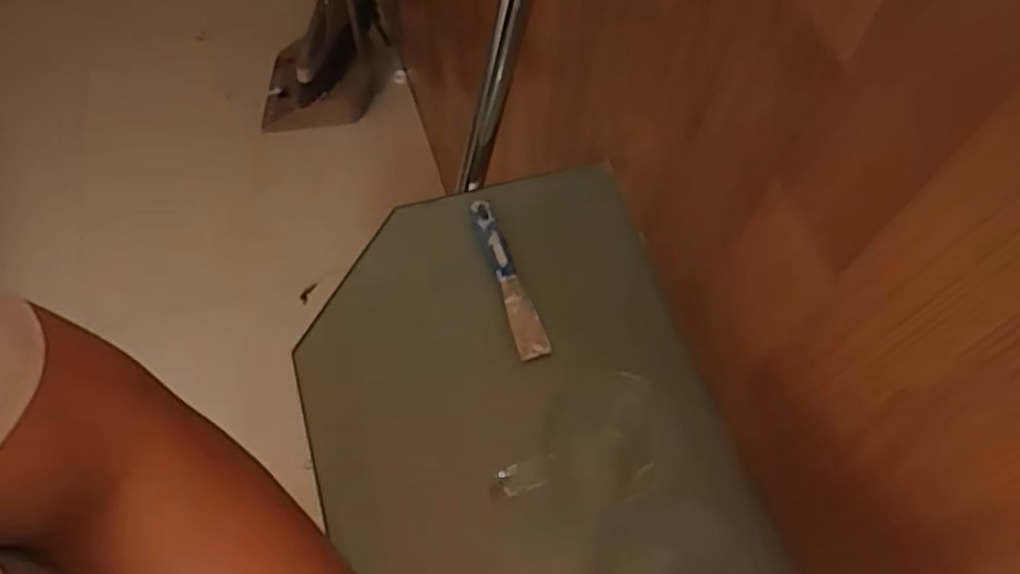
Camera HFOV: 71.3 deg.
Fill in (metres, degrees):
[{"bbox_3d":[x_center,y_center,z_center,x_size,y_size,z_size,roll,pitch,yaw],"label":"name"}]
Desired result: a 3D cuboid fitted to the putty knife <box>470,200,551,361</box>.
[{"bbox_3d":[-0.004,-0.008,0.562,0.024,0.015,0.137,-19,64,-13],"label":"putty knife"}]

